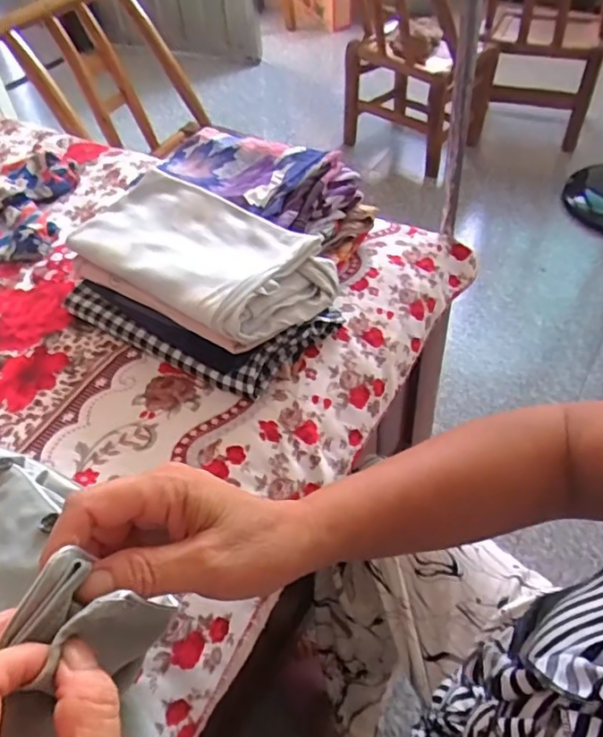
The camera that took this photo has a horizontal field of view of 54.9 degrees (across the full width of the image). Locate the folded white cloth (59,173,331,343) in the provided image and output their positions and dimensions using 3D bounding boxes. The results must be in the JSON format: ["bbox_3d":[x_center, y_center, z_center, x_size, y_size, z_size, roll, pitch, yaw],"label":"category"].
[{"bbox_3d":[-0.115,-0.133,0.624,0.308,0.043,0.144,33,59,28],"label":"folded white cloth"}]

